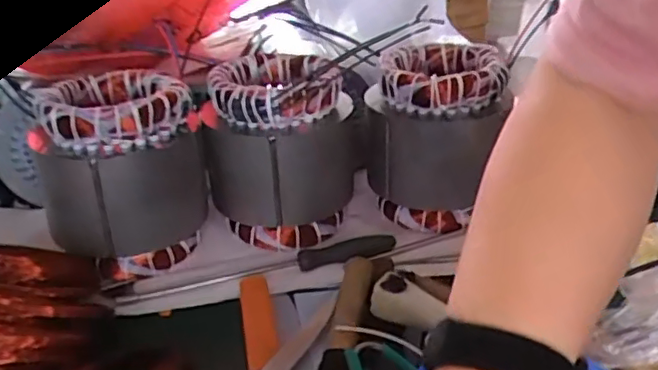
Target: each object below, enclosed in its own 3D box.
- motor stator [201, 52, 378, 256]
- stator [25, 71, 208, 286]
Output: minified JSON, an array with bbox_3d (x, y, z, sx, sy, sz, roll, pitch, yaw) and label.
[{"bbox_3d":[-0.047,-0.039,0.666,0.145,0.174,0.146,8,29,16],"label":"motor stator"},{"bbox_3d":[-0.207,-0.012,0.622,0.153,0.178,0.141,-9,29,-15],"label":"stator"}]

